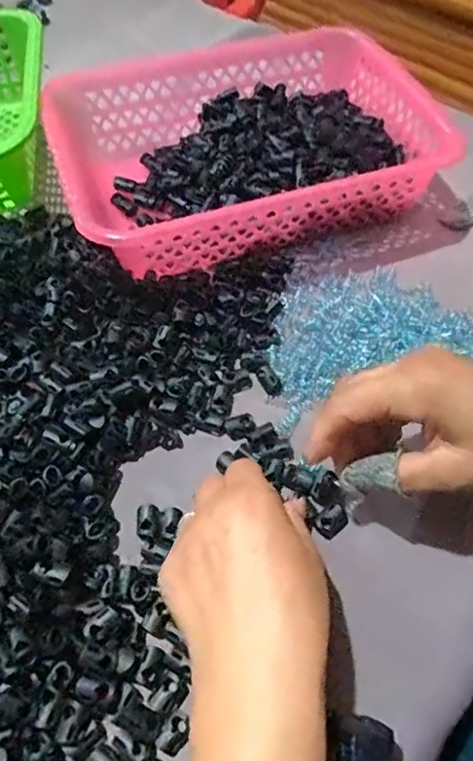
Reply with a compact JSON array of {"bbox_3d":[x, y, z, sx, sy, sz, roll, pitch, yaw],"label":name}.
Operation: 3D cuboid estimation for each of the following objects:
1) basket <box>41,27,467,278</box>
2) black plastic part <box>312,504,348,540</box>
[{"bbox_3d":[0.007,-0.202,0.492,0.311,0.077,0.220,-19,59,-9],"label":"basket"},{"bbox_3d":[0.059,0.087,0.349,0.019,0.009,0.013,-34,62,-17],"label":"black plastic part"}]

